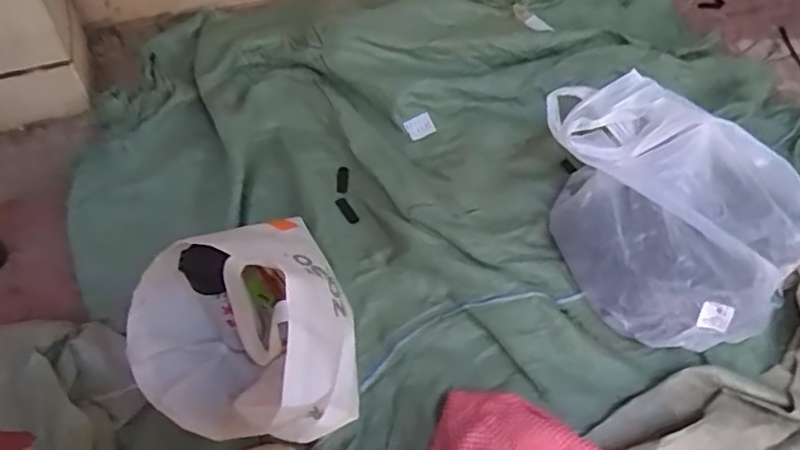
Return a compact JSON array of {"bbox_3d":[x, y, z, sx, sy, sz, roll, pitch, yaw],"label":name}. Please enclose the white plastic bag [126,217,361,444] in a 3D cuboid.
[{"bbox_3d":[-0.190,0.147,0.815,0.278,0.253,0.273,-30,60,-21],"label":"white plastic bag"}]

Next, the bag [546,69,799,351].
[{"bbox_3d":[0.429,-0.039,0.996,0.345,0.171,0.425,-12,55,-11],"label":"bag"}]

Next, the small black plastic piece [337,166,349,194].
[{"bbox_3d":[-0.099,-0.078,1.110,0.021,0.012,0.055,0,56,-2],"label":"small black plastic piece"}]

